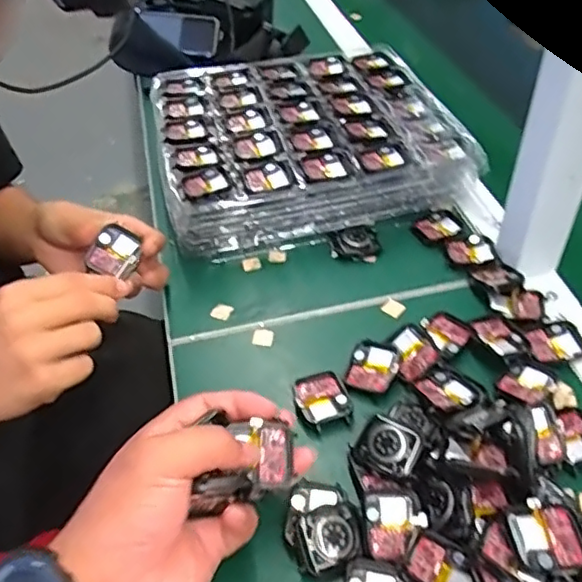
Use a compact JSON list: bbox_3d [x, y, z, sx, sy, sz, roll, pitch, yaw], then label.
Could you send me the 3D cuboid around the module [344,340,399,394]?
[{"bbox_3d":[0.062,0.055,0.455,0.035,0.006,0.042,15,47,18],"label":"module"}]

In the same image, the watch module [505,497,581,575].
[{"bbox_3d":[0.145,0.136,0.341,0.040,0.010,0.036,-7,44,-4],"label":"watch module"}]

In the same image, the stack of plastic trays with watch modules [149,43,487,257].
[{"bbox_3d":[0.010,-0.157,0.652,0.289,0.086,0.261,-10,43,-7],"label":"stack of plastic trays with watch modules"}]

